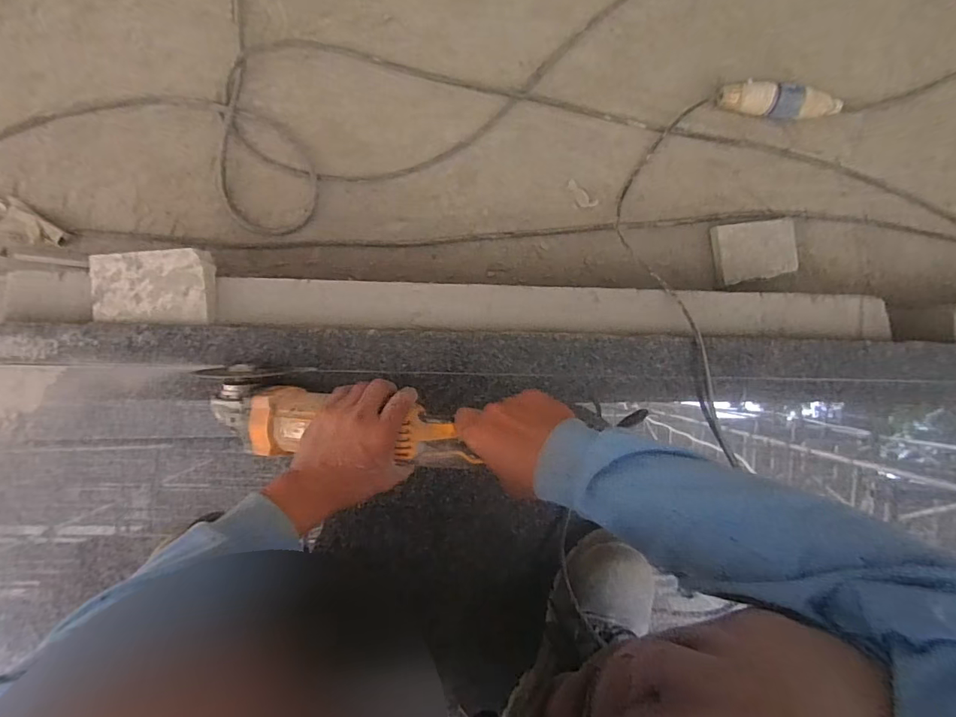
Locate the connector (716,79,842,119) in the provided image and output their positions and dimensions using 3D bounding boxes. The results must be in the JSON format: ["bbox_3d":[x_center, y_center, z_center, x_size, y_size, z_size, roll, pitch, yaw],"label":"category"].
[{"bbox_3d":[0.487,-0.417,0.748,0.206,0.042,0.052,1,90,-3],"label":"connector"}]

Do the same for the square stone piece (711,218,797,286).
[{"bbox_3d":[0.458,-0.178,0.755,0.132,0.023,0.095,-9,91,-3],"label":"square stone piece"}]

